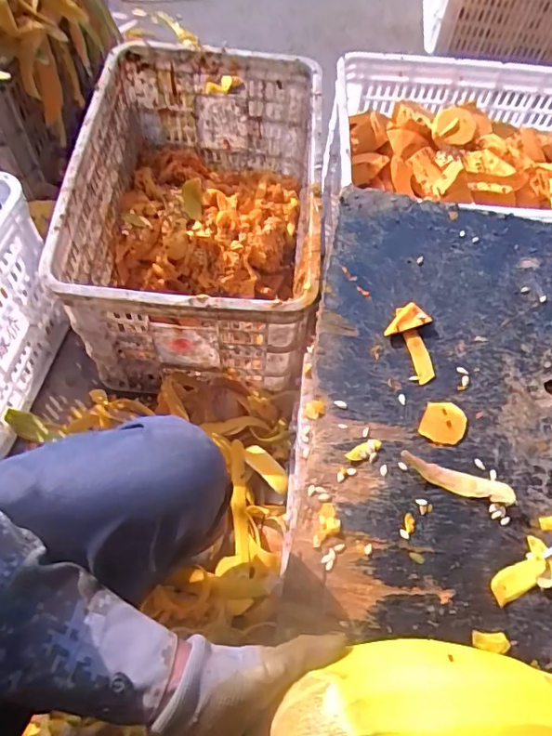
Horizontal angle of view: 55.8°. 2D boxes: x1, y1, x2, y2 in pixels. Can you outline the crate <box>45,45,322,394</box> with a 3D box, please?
[{"bbox_3d":[-0.118,-0.259,0.858,0.343,0.290,0.563,3,63,-2],"label":"crate"}]

